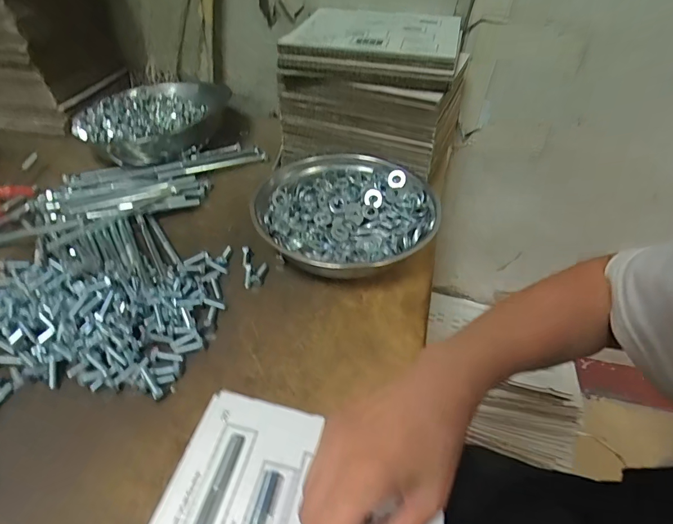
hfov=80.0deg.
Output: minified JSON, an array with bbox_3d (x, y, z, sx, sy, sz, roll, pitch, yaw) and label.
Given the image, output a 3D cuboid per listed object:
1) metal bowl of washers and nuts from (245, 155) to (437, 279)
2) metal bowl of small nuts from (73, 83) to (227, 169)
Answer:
[{"bbox_3d":[0.011,-0.053,0.498,0.213,0.063,0.212,0,45,0],"label":"metal bowl of washers and nuts"},{"bbox_3d":[-0.307,-0.237,0.679,0.229,0.054,0.235,4,45,3],"label":"metal bowl of small nuts"}]

